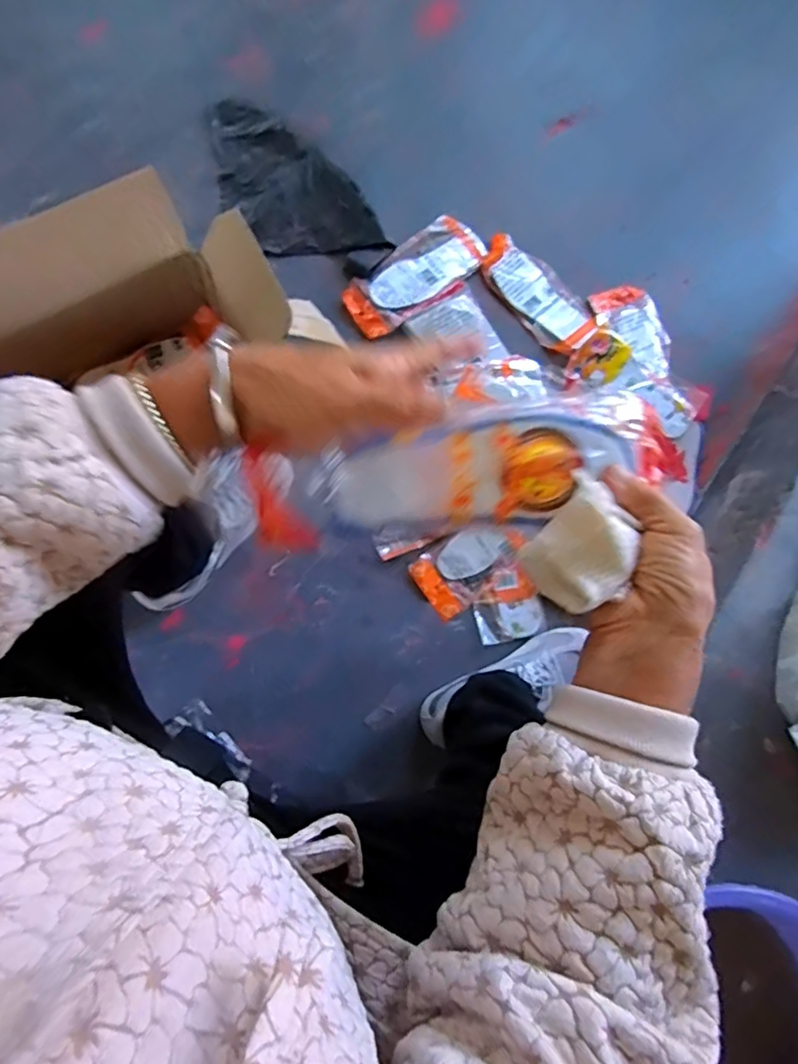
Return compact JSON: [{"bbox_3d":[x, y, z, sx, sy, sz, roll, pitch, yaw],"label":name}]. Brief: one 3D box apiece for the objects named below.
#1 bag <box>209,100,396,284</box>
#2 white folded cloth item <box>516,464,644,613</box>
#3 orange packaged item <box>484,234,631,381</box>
[{"bbox_3d":[-0.157,-0.471,0.821,0.161,0.034,0.311,-42,90,-8],"label":"bag"},{"bbox_3d":[0.102,0.009,0.321,0.050,0.025,0.066,36,81,5],"label":"white folded cloth item"},{"bbox_3d":[0.219,-0.317,0.833,0.090,0.023,0.251,-39,89,-8],"label":"orange packaged item"}]

